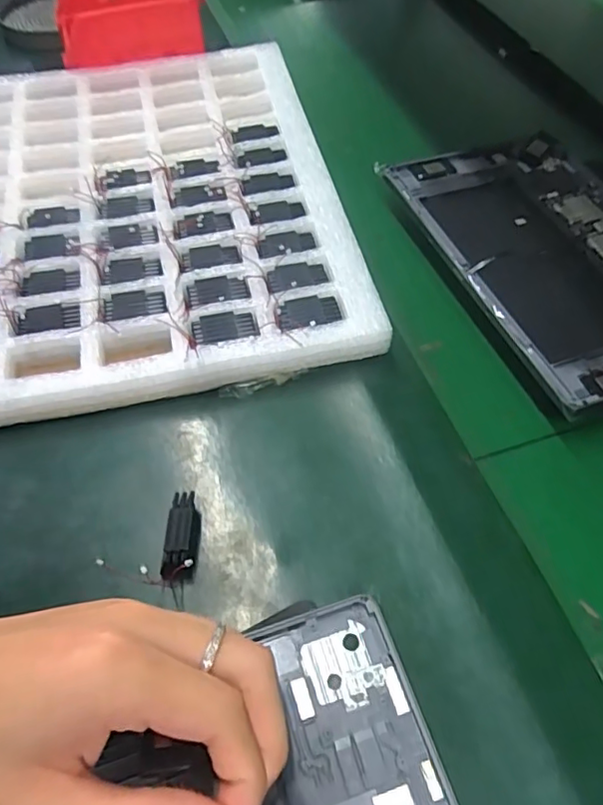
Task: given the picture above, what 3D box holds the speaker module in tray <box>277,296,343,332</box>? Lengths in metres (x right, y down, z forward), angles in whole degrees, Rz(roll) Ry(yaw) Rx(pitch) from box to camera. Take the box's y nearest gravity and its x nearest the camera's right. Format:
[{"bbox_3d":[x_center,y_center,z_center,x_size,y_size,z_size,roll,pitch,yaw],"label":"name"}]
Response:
[{"bbox_3d":[0.004,-0.057,0.352,0.040,0.004,0.031,-11,42,-9],"label":"speaker module in tray"}]

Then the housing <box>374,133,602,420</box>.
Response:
[{"bbox_3d":[0.188,-0.115,0.412,0.170,0.009,0.252,-16,58,-15],"label":"housing"}]

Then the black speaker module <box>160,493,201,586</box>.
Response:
[{"bbox_3d":[-0.061,0.069,0.289,0.015,0.021,0.044,0,56,0],"label":"black speaker module"}]

